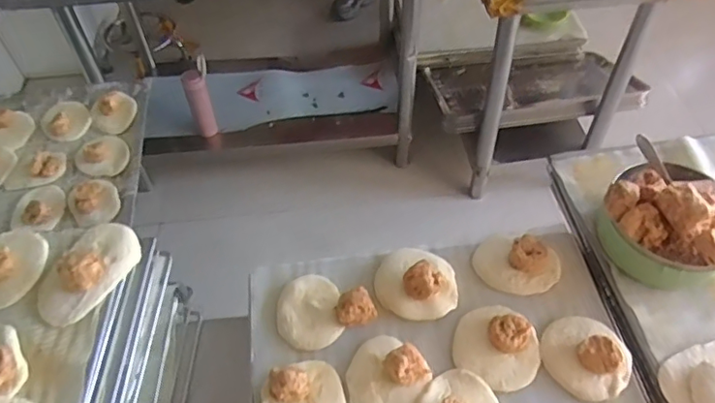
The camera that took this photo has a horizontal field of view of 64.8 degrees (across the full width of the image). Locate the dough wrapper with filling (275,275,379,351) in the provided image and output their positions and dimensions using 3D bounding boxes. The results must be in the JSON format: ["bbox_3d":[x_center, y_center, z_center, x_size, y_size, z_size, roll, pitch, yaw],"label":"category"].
[{"bbox_3d":[-0.041,0.113,0.630,0.102,0.031,0.086,-18,53,-13],"label":"dough wrapper with filling"}]

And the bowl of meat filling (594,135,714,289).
[{"bbox_3d":[0.357,0.014,0.623,0.146,0.119,0.133,-1,51,1],"label":"bowl of meat filling"}]

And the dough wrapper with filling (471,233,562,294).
[{"bbox_3d":[0.187,0.069,0.654,0.096,0.034,0.063,11,53,10],"label":"dough wrapper with filling"}]

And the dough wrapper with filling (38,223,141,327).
[{"bbox_3d":[-0.282,0.066,0.579,0.077,0.034,0.121,14,53,12],"label":"dough wrapper with filling"}]

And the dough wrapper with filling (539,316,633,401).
[{"bbox_3d":[0.239,0.155,0.584,0.085,0.035,0.091,-1,51,1],"label":"dough wrapper with filling"}]

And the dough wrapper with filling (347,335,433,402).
[{"bbox_3d":[0.028,0.174,0.572,0.076,0.038,0.081,-1,51,1],"label":"dough wrapper with filling"}]

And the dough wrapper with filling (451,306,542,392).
[{"bbox_3d":[0.149,0.148,0.595,0.089,0.034,0.082,-1,51,1],"label":"dough wrapper with filling"}]

